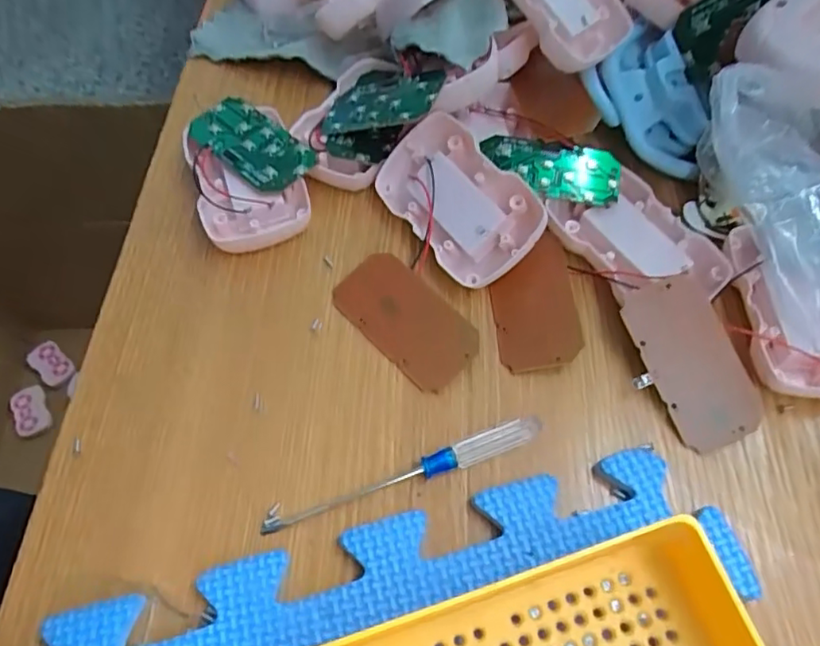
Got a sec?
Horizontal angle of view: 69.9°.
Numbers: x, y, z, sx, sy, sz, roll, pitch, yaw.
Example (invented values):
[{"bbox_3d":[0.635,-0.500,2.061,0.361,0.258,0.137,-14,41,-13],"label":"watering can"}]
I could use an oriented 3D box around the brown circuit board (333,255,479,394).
[{"bbox_3d":[-0.002,-0.002,0.279,0.038,0.004,0.073,-44,70,-8],"label":"brown circuit board"}]

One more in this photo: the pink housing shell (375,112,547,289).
[{"bbox_3d":[0.025,-0.061,0.295,0.055,0.016,0.087,-41,70,12],"label":"pink housing shell"}]

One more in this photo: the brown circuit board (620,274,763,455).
[{"bbox_3d":[0.125,0.017,0.263,0.046,0.004,0.075,-20,78,-11],"label":"brown circuit board"}]

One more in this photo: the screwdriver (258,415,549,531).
[{"bbox_3d":[-0.002,0.063,0.243,0.119,0.012,0.010,-17,62,-9],"label":"screwdriver"}]

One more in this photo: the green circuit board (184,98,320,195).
[{"bbox_3d":[-0.085,-0.095,0.314,0.070,0.006,0.034,37,76,16],"label":"green circuit board"}]

